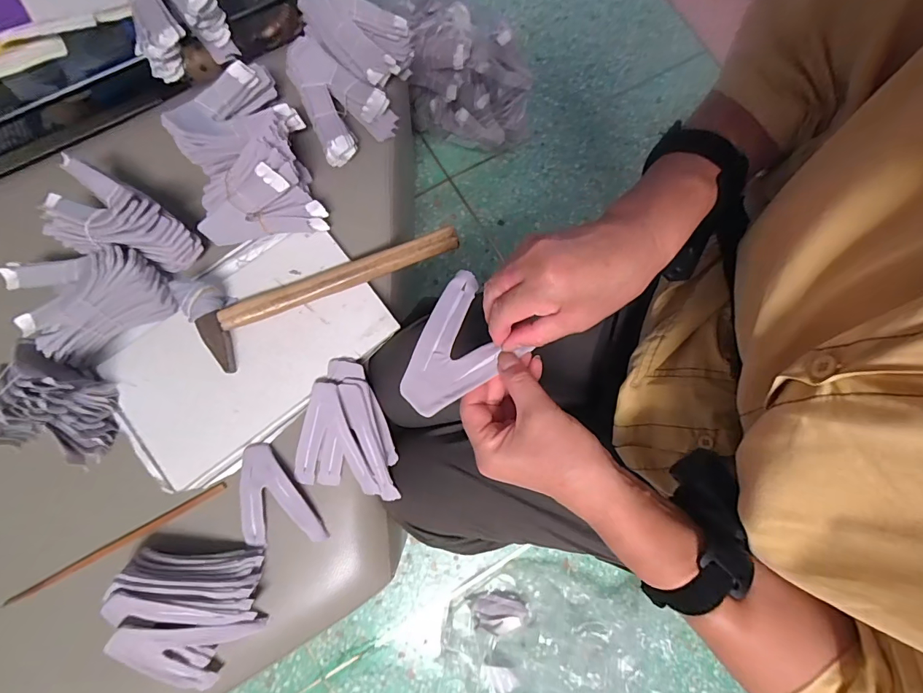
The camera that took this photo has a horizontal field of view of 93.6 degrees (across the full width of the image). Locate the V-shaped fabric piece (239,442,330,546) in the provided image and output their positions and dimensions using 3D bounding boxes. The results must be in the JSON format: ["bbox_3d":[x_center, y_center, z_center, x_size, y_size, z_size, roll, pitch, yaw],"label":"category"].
[{"bbox_3d":[-0.208,0.171,0.465,0.070,0.008,0.125,-36,84,-8],"label":"V-shaped fabric piece"}]

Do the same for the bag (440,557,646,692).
[{"bbox_3d":[0.148,0.568,0.760,0.353,0.102,0.337,6,80,-2],"label":"bag"}]

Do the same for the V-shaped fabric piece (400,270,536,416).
[{"bbox_3d":[0.007,-0.003,0.325,0.076,0.010,0.123,15,60,2],"label":"V-shaped fabric piece"}]

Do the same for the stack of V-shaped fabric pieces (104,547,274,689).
[{"bbox_3d":[-0.267,0.268,0.421,0.121,0.059,0.124,3,80,-2],"label":"stack of V-shaped fabric pieces"}]

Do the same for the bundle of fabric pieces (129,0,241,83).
[{"bbox_3d":[-0.316,-0.362,0.462,0.100,0.100,0.116,-35,83,-8],"label":"bundle of fabric pieces"}]

